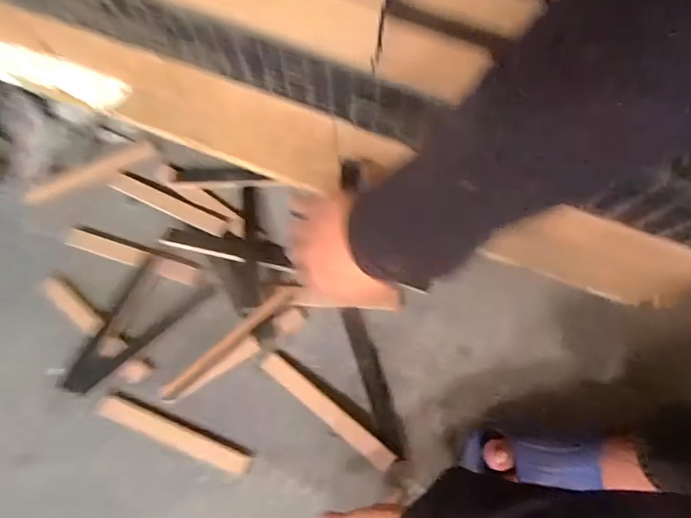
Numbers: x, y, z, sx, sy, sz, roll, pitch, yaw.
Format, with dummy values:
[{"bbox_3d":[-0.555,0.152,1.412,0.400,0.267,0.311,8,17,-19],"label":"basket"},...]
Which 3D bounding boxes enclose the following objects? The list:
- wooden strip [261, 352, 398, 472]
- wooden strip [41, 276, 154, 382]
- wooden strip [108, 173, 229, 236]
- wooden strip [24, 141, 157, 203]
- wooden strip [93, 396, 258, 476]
[{"bbox_3d":[-0.021,0.165,0.498,0.175,0.011,0.023,37,76,11],"label":"wooden strip"},{"bbox_3d":[-0.291,0.080,0.522,0.170,0.012,0.027,39,77,12],"label":"wooden strip"},{"bbox_3d":[-0.224,-0.070,0.574,0.163,0.006,0.023,24,74,8],"label":"wooden strip"},{"bbox_3d":[-0.326,-0.110,0.583,0.165,0.007,0.029,-29,74,-8],"label":"wooden strip"},{"bbox_3d":[-0.186,0.190,0.488,0.175,0.008,0.024,21,74,7],"label":"wooden strip"}]

